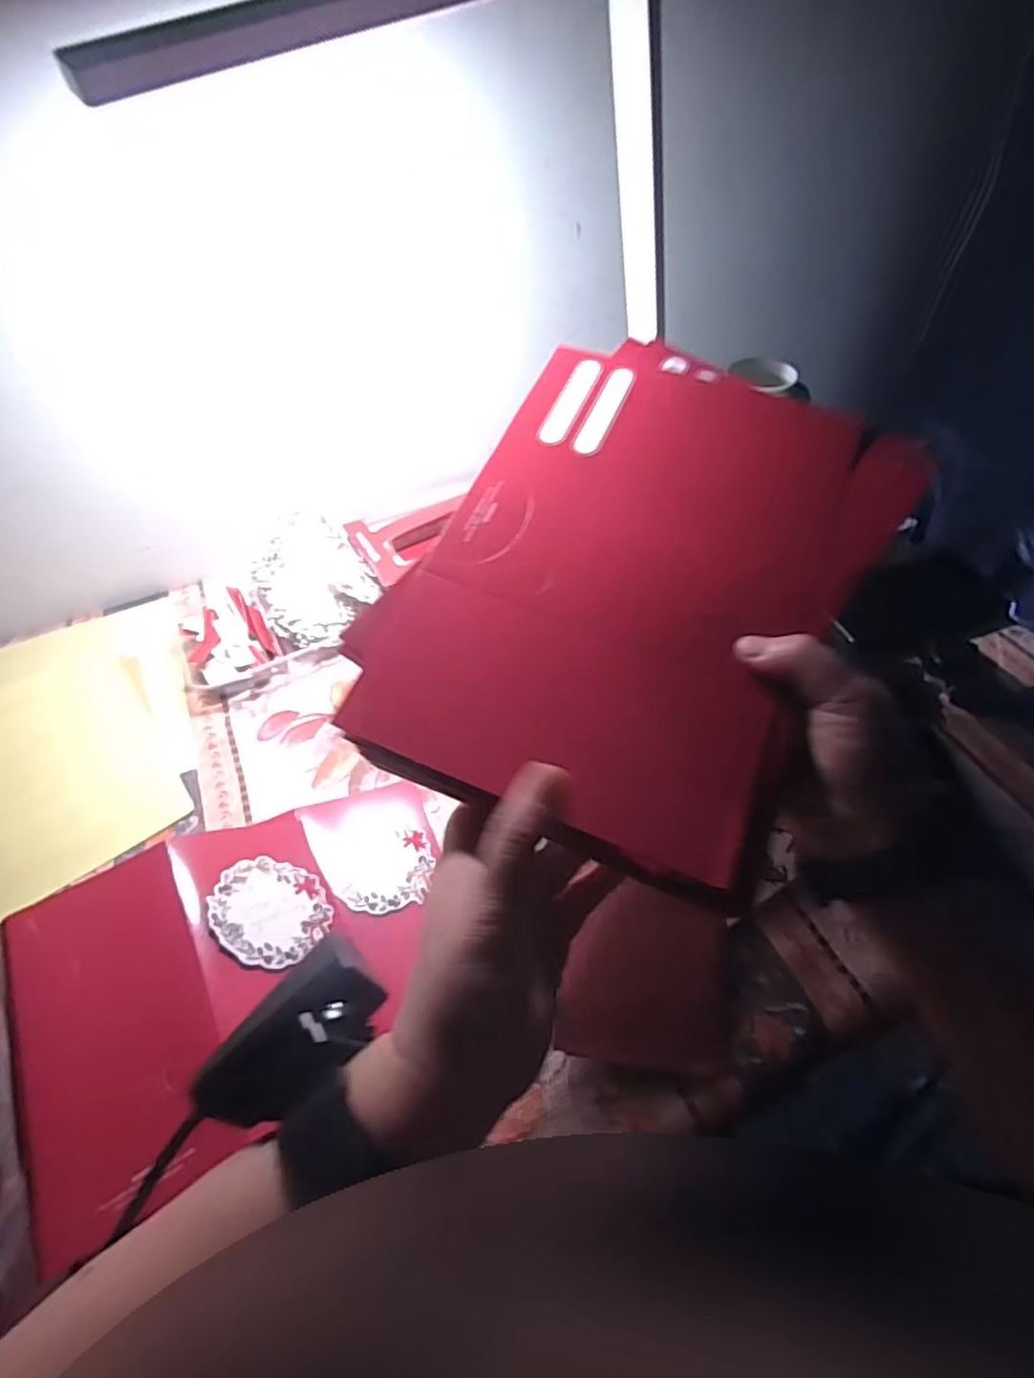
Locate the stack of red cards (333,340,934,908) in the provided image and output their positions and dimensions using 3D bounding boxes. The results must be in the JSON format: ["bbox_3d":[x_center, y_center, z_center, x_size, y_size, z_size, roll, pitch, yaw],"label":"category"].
[{"bbox_3d":[0.060,-0.062,0.306,0.188,0.013,0.275,24,69,14],"label":"stack of red cards"}]

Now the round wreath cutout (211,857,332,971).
[{"bbox_3d":[-0.144,0.131,0.375,0.068,0.004,0.066,28,29,-17],"label":"round wreath cutout"}]

